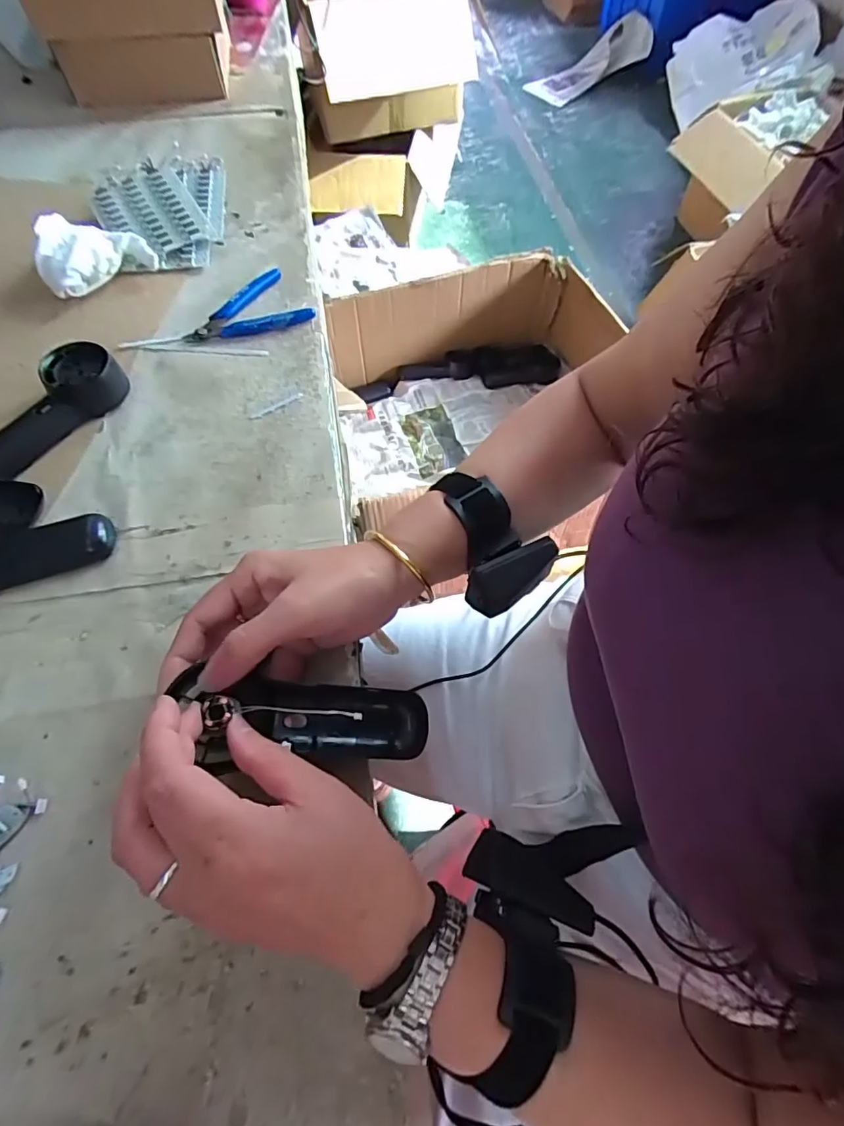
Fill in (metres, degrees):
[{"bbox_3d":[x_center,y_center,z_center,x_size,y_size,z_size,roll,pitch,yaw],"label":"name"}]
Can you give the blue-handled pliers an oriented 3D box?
[{"bbox_3d":[-0.172,-0.241,0.502,0.115,0.013,0.075,-35,69,-19],"label":"blue-handled pliers"}]

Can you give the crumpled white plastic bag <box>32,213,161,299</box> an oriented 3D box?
[{"bbox_3d":[-0.326,-0.306,0.505,0.102,0.044,0.064,-34,67,-16],"label":"crumpled white plastic bag"}]

